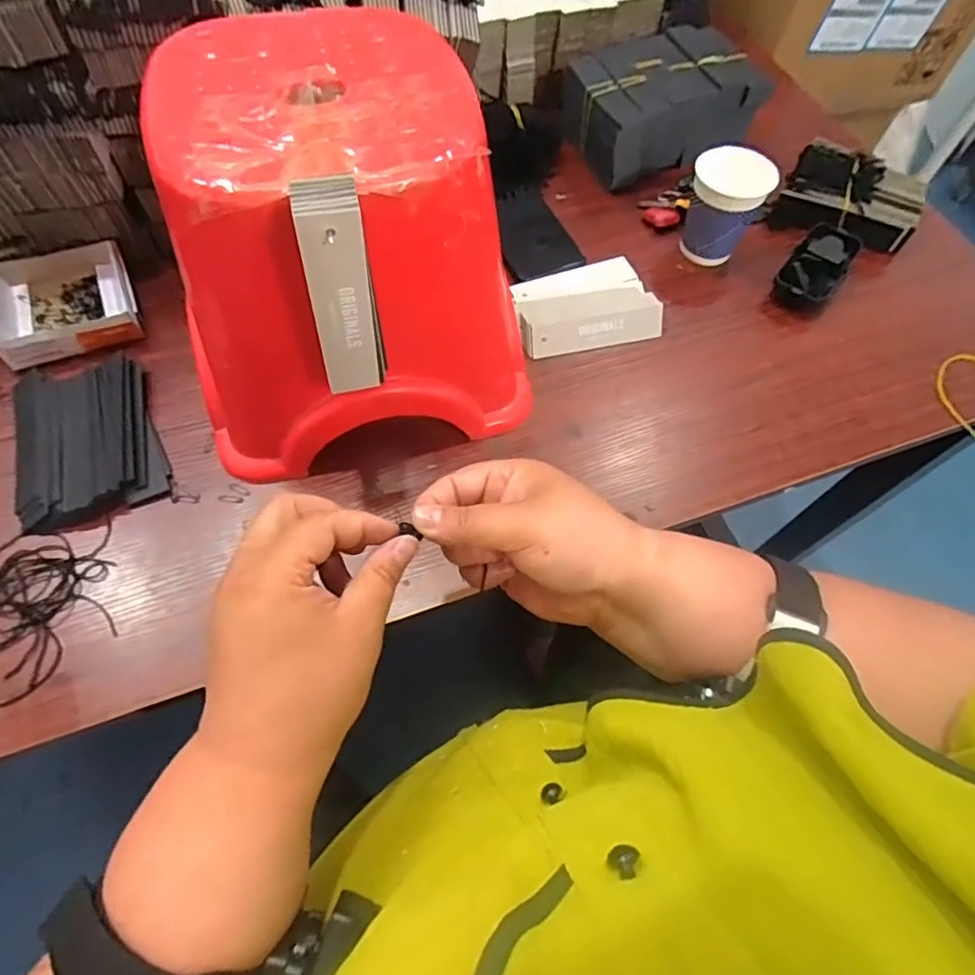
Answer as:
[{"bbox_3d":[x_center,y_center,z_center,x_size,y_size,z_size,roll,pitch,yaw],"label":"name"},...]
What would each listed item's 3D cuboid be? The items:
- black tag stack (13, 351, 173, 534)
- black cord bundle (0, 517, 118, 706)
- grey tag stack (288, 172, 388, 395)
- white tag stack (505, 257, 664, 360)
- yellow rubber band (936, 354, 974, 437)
[{"bbox_3d":[-0.321,-0.041,0.477,0.107,0.023,0.144,-20,66,-12],"label":"black tag stack"},{"bbox_3d":[-0.313,0.085,0.421,0.092,0.007,0.117,-14,65,-9],"label":"black cord bundle"},{"bbox_3d":[-0.082,-0.110,0.343,0.034,0.123,0.041,-4,62,-6],"label":"grey tag stack"},{"bbox_3d":[0.087,-0.180,0.570,0.139,0.032,0.104,-11,65,-8],"label":"white tag stack"},{"bbox_3d":[0.437,-0.093,0.548,0.056,0.010,0.096,36,66,3],"label":"yellow rubber band"}]

